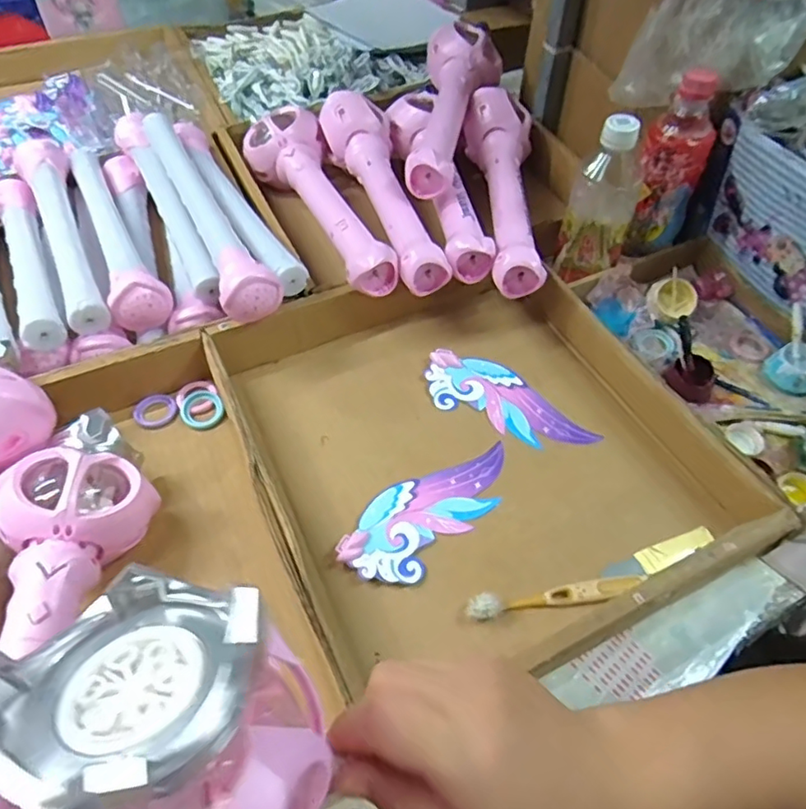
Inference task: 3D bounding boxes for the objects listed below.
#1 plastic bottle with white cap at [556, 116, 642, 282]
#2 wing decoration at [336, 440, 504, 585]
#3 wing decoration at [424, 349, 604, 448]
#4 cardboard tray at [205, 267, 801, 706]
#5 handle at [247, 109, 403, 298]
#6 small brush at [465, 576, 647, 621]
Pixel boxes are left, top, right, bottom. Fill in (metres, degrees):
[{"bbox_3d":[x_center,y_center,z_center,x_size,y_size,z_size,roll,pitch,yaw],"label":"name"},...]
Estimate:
[{"bbox_3d":[0.205,-0.210,0.592,0.068,0.157,0.071,17,55,11],"label":"plastic bottle with white cap"},{"bbox_3d":[0.023,0.084,0.485,0.164,0.006,0.071,-37,63,-27],"label":"wing decoration"},{"bbox_3d":[0.101,-0.005,0.554,0.166,0.008,0.073,22,61,14],"label":"wing decoration"},{"bbox_3d":[0.050,0.027,0.507,0.353,0.073,0.383,-21,57,-16],"label":"cardboard tray"},{"bbox_3d":[-0.097,-0.229,0.648,0.092,0.061,0.330,-18,56,-14],"label":"handle"},{"bbox_3d":[0.113,0.141,0.433,0.131,0.012,0.018,-6,54,-6],"label":"small brush"}]

